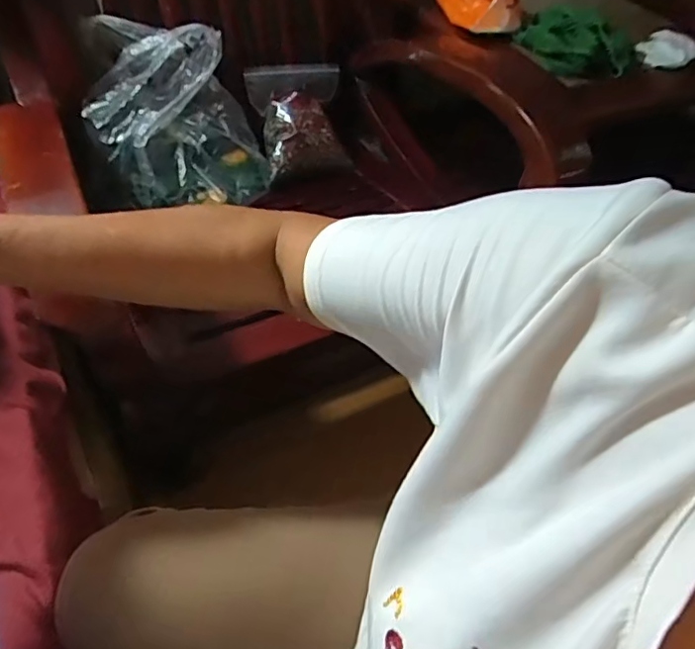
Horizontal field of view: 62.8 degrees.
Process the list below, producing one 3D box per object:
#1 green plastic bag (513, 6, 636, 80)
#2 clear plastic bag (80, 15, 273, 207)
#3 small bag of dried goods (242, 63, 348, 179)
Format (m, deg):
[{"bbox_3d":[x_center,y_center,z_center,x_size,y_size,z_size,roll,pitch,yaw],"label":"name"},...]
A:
[{"bbox_3d":[0.334,-0.414,0.828,0.152,0.060,0.094,38,58,24],"label":"green plastic bag"},{"bbox_3d":[-0.258,-0.322,0.889,0.242,0.229,0.174,-13,53,-14],"label":"clear plastic bag"},{"bbox_3d":[-0.078,-0.357,1.001,0.154,0.044,0.176,-14,87,-16],"label":"small bag of dried goods"}]

